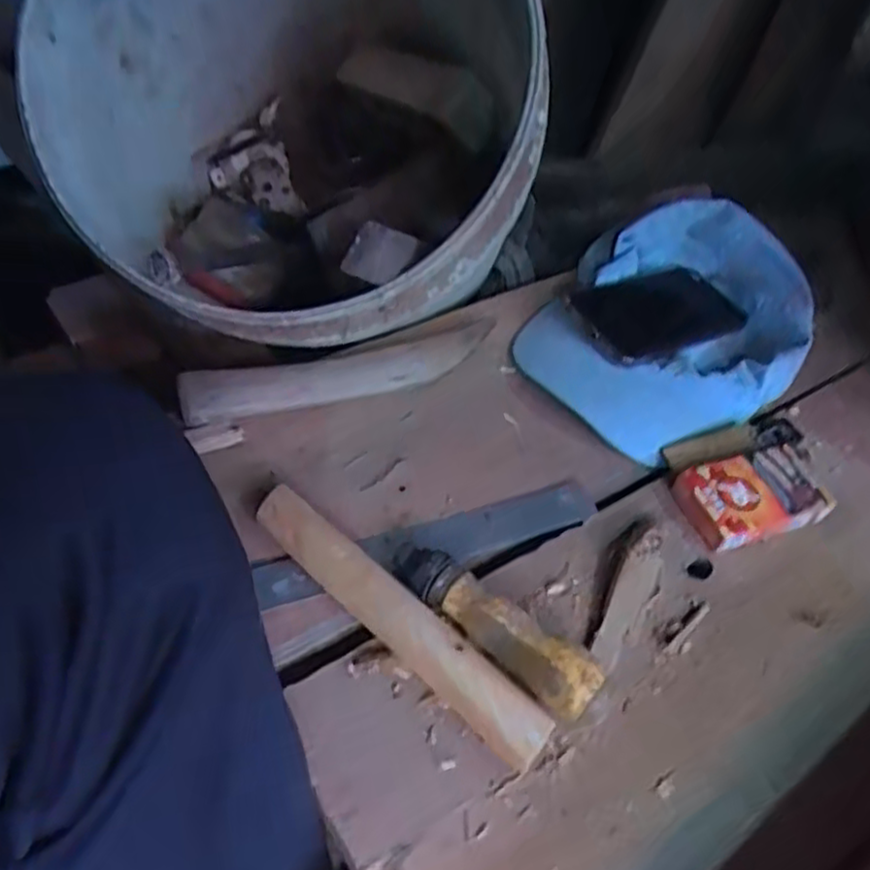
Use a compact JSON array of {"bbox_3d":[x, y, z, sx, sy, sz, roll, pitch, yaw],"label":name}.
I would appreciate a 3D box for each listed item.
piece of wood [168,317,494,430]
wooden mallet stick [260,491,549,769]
[{"bbox_3d":[-0.060,-0.042,0.501,0.219,0.020,0.042,-14,55,-17],"label":"piece of wood"},{"bbox_3d":[-0.021,0.098,0.395,0.198,0.025,0.031,38,57,21],"label":"wooden mallet stick"}]

